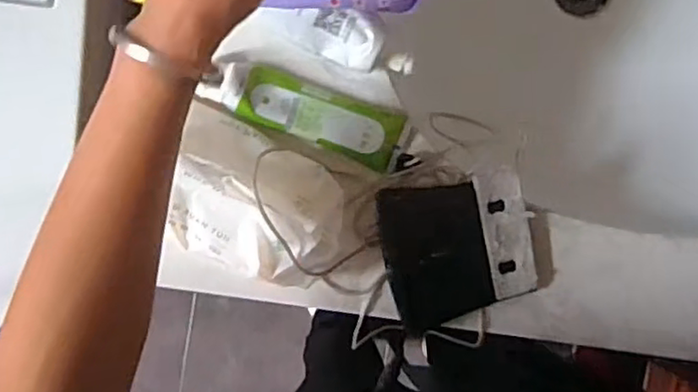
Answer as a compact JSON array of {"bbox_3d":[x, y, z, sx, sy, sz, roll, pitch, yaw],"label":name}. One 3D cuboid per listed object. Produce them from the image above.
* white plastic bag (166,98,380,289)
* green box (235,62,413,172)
[{"bbox_3d":[-0.061,0.004,0.490,0.148,0.049,0.107,17,91,-7],"label":"white plastic bag"},{"bbox_3d":[-0.018,-0.061,0.508,0.124,0.016,0.048,21,91,-7],"label":"green box"}]

